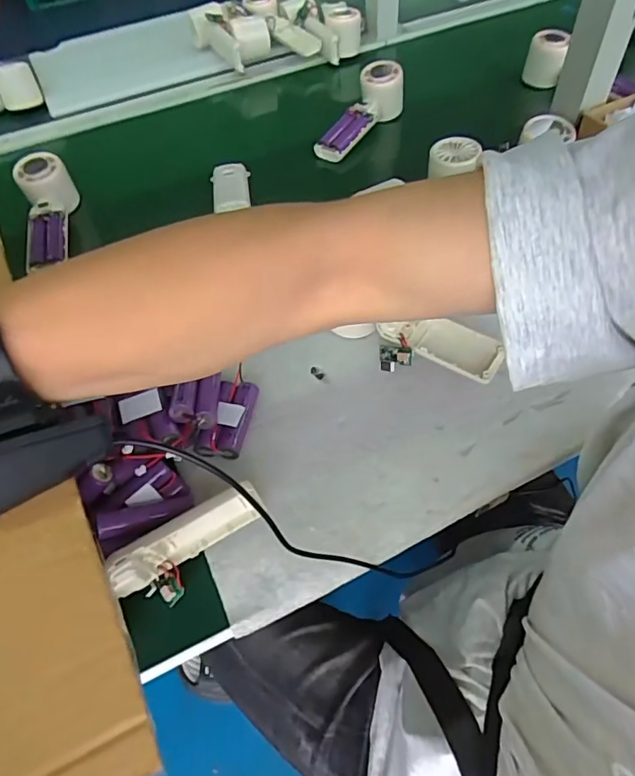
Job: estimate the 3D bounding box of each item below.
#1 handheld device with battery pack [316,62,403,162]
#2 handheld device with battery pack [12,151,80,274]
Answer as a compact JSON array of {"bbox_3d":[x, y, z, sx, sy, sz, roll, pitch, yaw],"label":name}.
[{"bbox_3d":[0.058,-0.365,0.691,0.046,0.058,0.162,31,75,24],"label":"handheld device with battery pack"},{"bbox_3d":[-0.316,-0.204,0.599,0.055,0.046,0.153,-11,67,-3],"label":"handheld device with battery pack"}]

